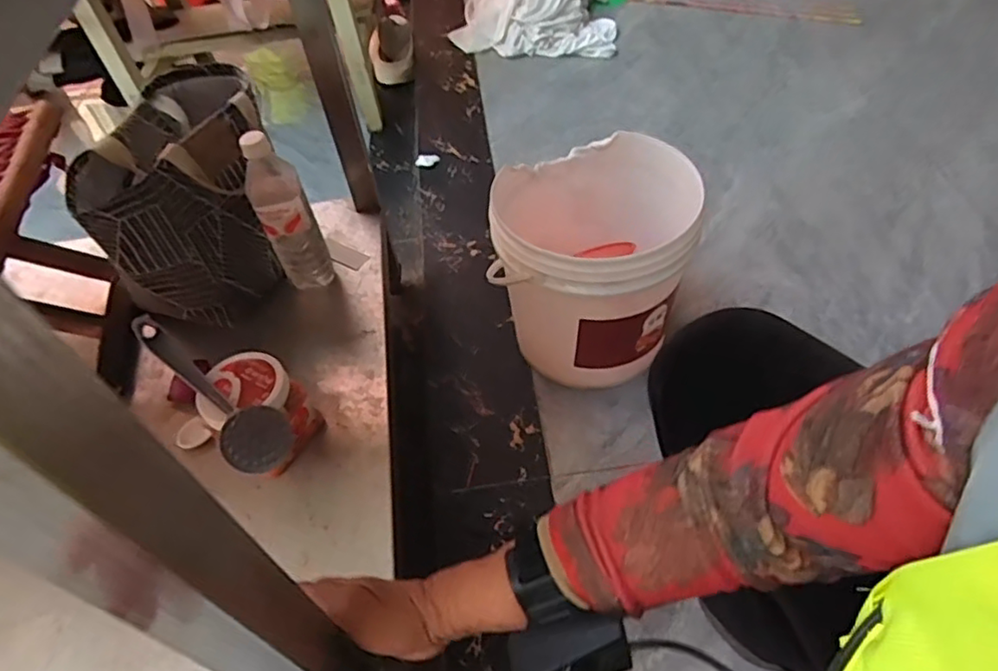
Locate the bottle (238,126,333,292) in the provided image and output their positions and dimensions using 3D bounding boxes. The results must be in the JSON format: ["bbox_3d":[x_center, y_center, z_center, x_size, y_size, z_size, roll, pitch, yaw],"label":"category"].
[{"bbox_3d":[-0.270,-0.148,0.803,0.066,0.237,0.057,-23,52,-13],"label":"bottle"}]

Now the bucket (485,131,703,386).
[{"bbox_3d":[0.124,-0.098,0.863,0.242,0.252,0.254,1,51,6],"label":"bucket"}]

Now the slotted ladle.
[{"bbox_3d":[-0.297,0.049,0.648,0.064,0.043,0.233,-37,57,-23],"label":"slotted ladle"}]

